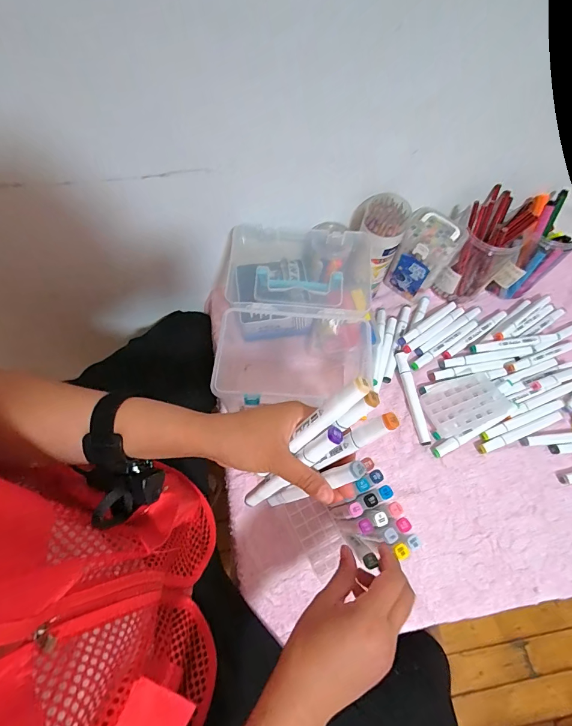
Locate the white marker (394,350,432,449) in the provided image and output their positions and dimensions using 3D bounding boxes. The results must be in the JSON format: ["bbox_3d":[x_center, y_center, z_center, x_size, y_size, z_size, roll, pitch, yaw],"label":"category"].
[{"bbox_3d":[0.200,0.052,0.559,0.020,0.015,0.153,-7,69,-5],"label":"white marker"}]

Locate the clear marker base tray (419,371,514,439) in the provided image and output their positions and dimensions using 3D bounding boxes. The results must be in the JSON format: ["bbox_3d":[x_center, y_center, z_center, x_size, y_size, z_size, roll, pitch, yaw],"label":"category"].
[{"bbox_3d":[0.277,0.061,0.548,0.119,0.018,0.081,-19,54,-2],"label":"clear marker base tray"}]

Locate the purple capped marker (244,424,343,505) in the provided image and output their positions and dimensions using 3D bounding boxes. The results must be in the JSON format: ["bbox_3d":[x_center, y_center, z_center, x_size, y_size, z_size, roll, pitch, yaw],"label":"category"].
[{"bbox_3d":[0.002,0.103,0.333,0.012,0.148,0.017,-14,63,-49],"label":"purple capped marker"}]

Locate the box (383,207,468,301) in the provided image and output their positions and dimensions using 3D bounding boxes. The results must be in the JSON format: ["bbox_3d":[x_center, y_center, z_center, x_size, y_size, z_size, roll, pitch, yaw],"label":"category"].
[{"bbox_3d":[0.229,-0.177,0.589,0.086,0.129,0.062,32,68,12],"label":"box"}]

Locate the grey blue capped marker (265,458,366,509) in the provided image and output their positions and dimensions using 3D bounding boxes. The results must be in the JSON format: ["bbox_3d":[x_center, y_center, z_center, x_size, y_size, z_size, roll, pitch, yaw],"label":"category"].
[{"bbox_3d":[0.023,0.119,0.336,0.011,0.148,0.016,-6,65,-37],"label":"grey blue capped marker"}]

